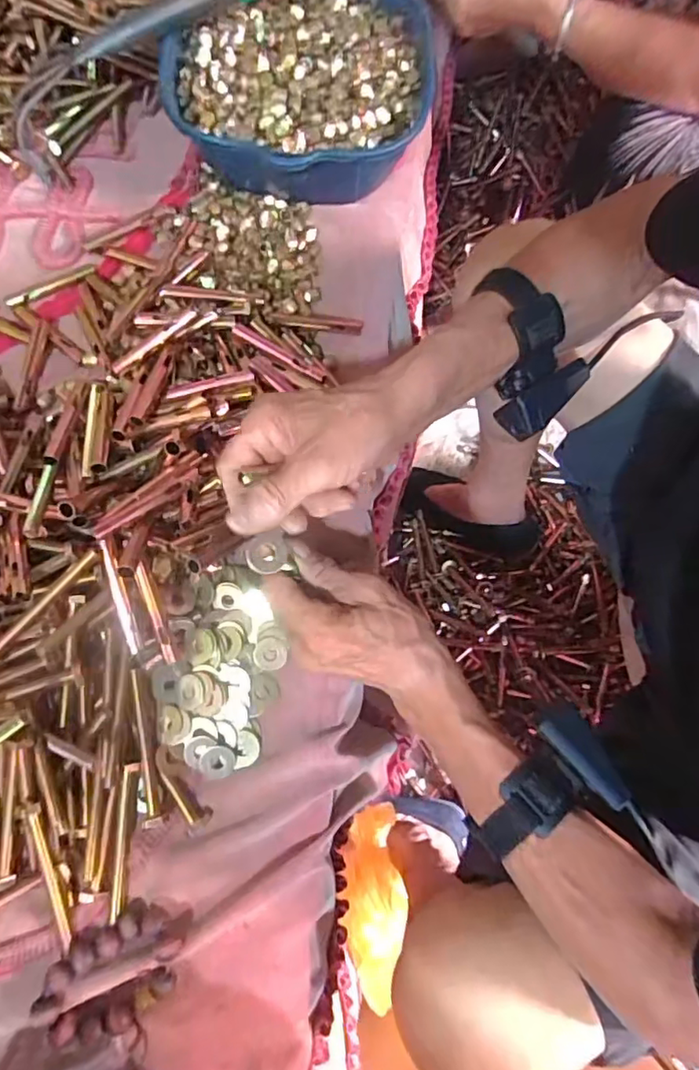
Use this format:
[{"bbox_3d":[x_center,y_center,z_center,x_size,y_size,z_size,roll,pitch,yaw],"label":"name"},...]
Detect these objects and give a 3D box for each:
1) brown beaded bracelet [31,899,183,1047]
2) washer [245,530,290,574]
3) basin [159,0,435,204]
[{"bbox_3d":[-0.151,0.281,0.369,0.085,0.022,0.059,-36,76,-8],"label":"brown beaded bracelet"},{"bbox_3d":[-0.051,0.012,0.360,0.026,0.004,0.023,-17,82,-14],"label":"washer"},{"bbox_3d":[-0.042,-0.399,0.526,0.228,0.080,0.223,0,74,2],"label":"basin"}]

